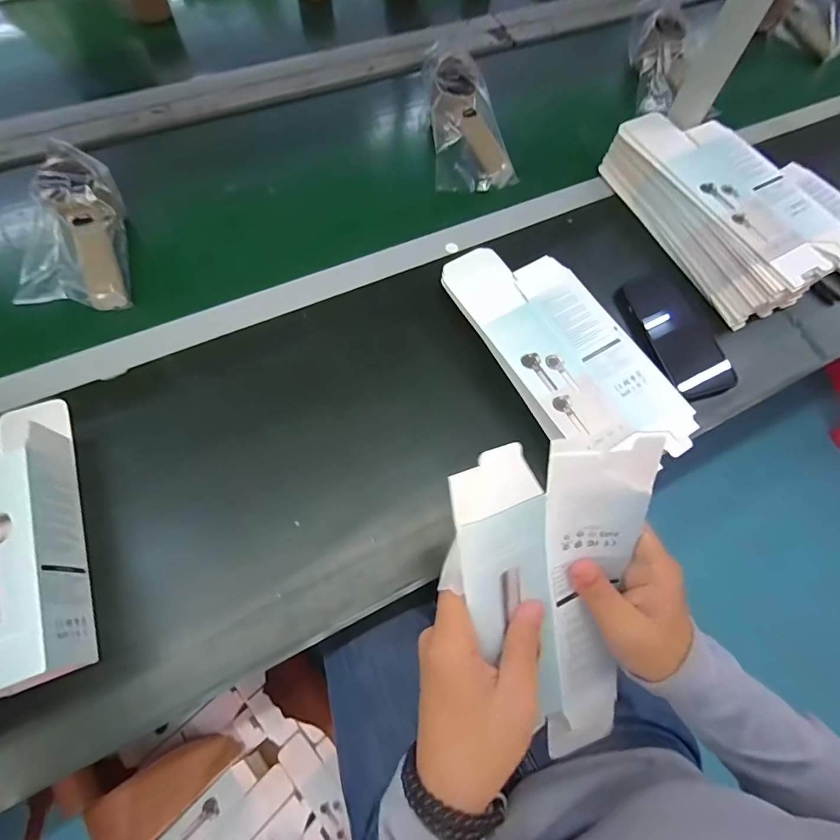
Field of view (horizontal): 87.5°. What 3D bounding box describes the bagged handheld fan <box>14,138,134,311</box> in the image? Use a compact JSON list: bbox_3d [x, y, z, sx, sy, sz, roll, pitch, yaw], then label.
[{"bbox_3d":[-0.362,-0.191,0.445,0.095,0.069,0.155,-11,67,-8],"label":"bagged handheld fan"}]

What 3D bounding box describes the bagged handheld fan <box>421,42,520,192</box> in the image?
[{"bbox_3d":[0.052,-0.382,0.563,0.088,0.040,0.188,-18,92,-11],"label":"bagged handheld fan"}]

